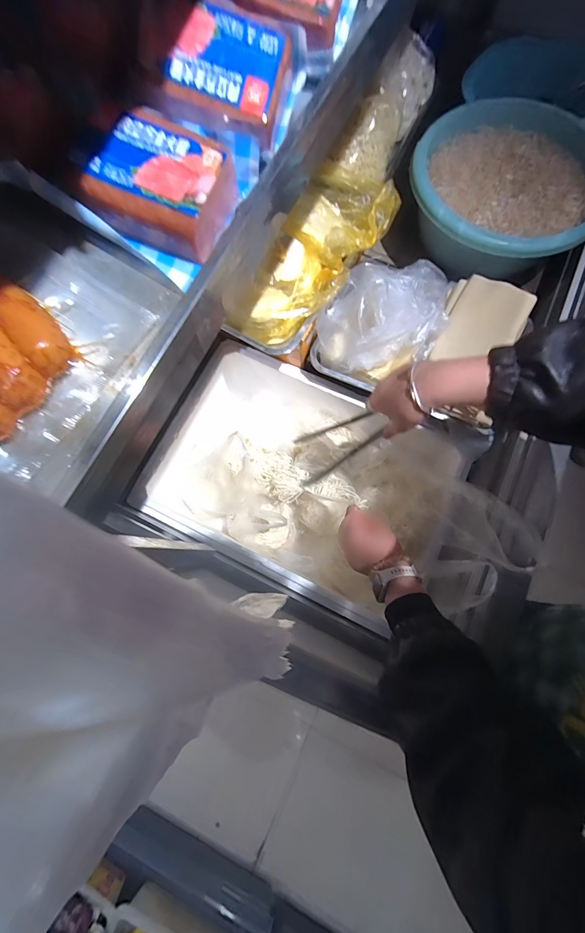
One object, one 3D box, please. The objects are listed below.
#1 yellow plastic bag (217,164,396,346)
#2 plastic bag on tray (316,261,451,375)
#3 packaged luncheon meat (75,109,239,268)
[{"bbox_3d":[0.025,-0.393,0.619,0.181,0.104,0.375,35,79,9],"label":"yellow plastic bag"},{"bbox_3d":[0.180,-0.309,0.633,0.217,0.128,0.281,24,77,7],"label":"plastic bag on tray"},{"bbox_3d":[-0.090,-0.190,0.229,0.087,0.038,0.072,19,77,6],"label":"packaged luncheon meat"}]

